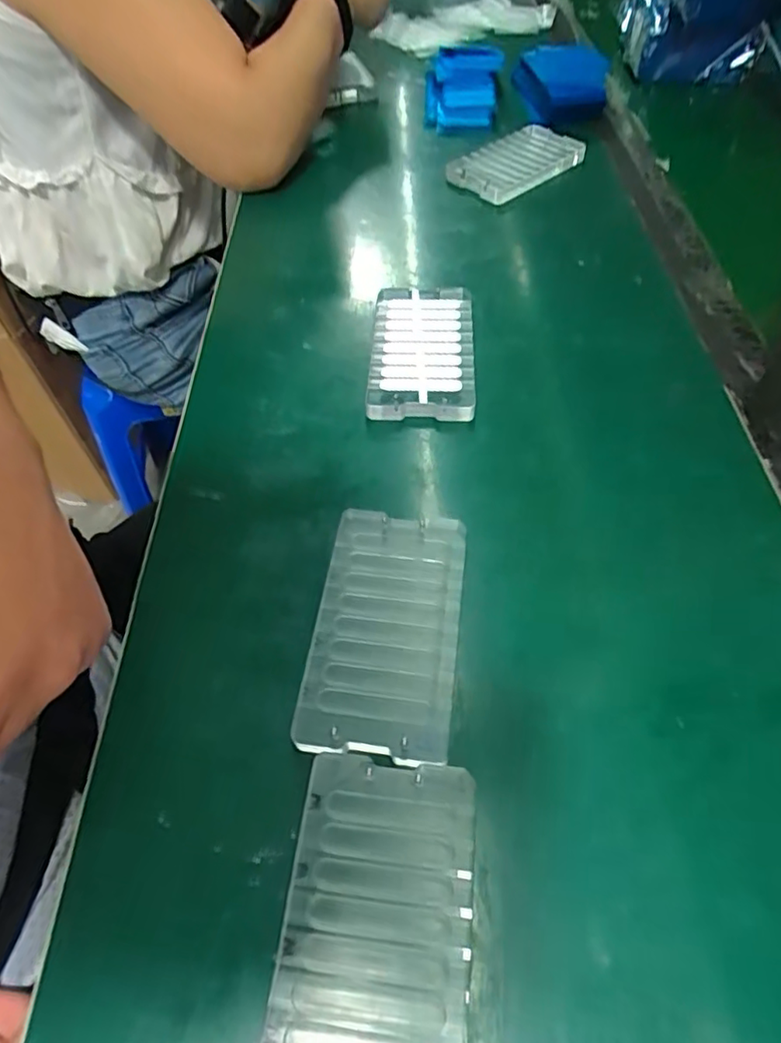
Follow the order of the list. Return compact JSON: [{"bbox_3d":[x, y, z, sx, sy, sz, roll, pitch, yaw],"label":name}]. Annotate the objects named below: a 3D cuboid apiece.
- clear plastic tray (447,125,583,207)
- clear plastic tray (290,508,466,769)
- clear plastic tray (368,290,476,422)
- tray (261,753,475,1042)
[{"bbox_3d":[0.117,-0.327,0.541,0.126,0.019,0.070,-32,60,-19],"label":"clear plastic tray"},{"bbox_3d":[-0.001,0.050,0.286,0.066,0.014,0.121,6,55,6],"label":"clear plastic tray"},{"bbox_3d":[0.021,-0.116,0.397,0.067,0.015,0.118,1,55,3],"label":"clear plastic tray"},{"bbox_3d":[-0.006,0.151,0.215,0.067,0.012,0.118,5,55,5],"label":"tray"}]

